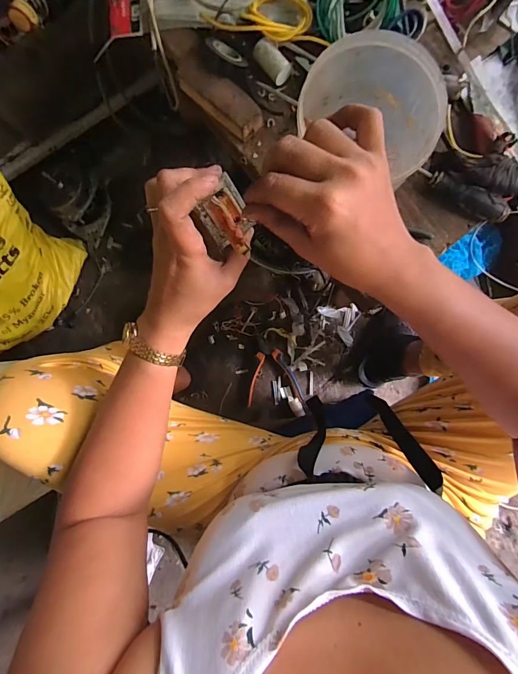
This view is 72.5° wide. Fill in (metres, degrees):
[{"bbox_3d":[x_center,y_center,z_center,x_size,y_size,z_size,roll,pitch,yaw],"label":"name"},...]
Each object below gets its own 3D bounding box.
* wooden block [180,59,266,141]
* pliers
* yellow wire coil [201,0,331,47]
[{"bbox_3d":[-0.054,-0.335,0.494,0.132,0.030,0.044,44,91,2],"label":"wooden block"},{"bbox_3d":[0.033,0.078,0.810,0.127,0.018,0.155,-5,89,2],"label":"pliers"},{"bbox_3d":[0.010,-0.425,0.468,0.160,0.025,0.064,-1,89,2],"label":"yellow wire coil"}]

